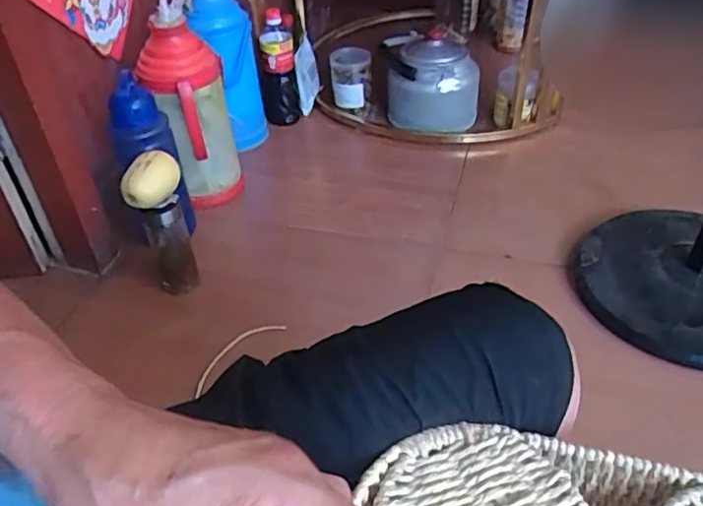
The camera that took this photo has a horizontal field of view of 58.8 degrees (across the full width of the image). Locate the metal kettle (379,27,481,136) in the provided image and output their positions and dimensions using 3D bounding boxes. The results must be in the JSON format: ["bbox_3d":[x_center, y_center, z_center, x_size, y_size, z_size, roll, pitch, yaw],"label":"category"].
[{"bbox_3d":[0.194,-0.413,1.516,0.217,0.200,0.195,2,42,6],"label":"metal kettle"}]

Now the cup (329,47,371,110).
[{"bbox_3d":[-0.001,-0.416,1.524,0.093,0.149,0.085,-2,41,2],"label":"cup"}]

